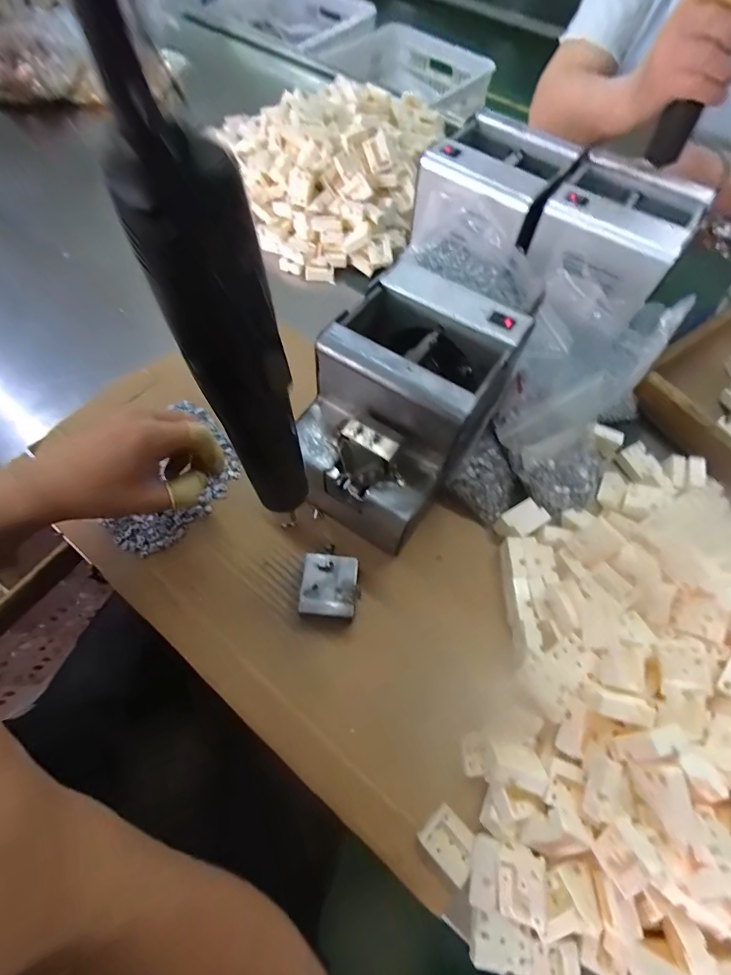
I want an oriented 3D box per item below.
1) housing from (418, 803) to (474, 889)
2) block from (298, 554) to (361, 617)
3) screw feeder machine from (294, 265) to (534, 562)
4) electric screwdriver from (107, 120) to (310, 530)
[{"bbox_3d":[0.058,0.239,0.291,0.028,0.010,0.036,-41,72,-20],"label":"housing"},{"bbox_3d":[-0.030,0.086,0.369,0.047,0.032,0.050,4,63,0],"label":"block"},{"bbox_3d":[0.024,-0.061,0.377,0.126,0.146,0.186,31,66,12],"label":"screw feeder machine"},{"bbox_3d":[-0.059,-0.052,0.205,0.036,0.196,0.050,-21,66,-12],"label":"electric screwdriver"}]

